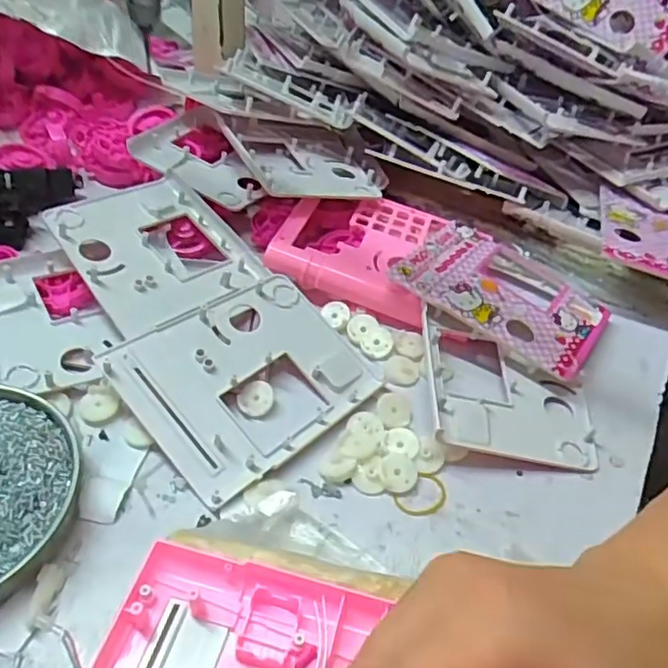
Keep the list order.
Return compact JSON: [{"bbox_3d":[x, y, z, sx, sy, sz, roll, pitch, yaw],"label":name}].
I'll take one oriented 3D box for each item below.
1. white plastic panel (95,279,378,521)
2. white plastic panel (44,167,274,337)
[{"bbox_3d":[-0.051,0.023,0.400,0.150,0.015,0.119,-33,72,-32],"label":"white plastic panel"},{"bbox_3d":[-0.129,-0.064,0.454,0.114,0.012,0.124,-26,67,-35],"label":"white plastic panel"}]

